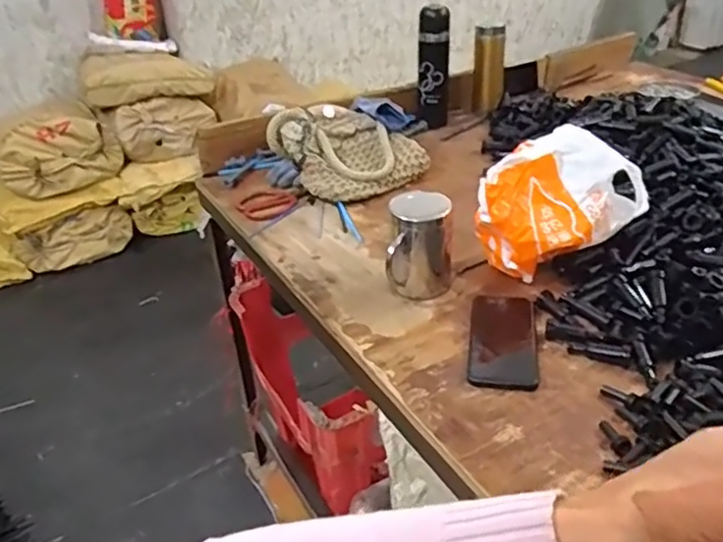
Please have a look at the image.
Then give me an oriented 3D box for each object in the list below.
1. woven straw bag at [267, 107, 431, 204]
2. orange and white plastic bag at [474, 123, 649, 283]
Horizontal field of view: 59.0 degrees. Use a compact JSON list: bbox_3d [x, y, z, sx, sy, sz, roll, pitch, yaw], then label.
[{"bbox_3d":[-0.019,-0.218,1.119,0.208,0.101,0.204,-27,40,-33],"label":"woven straw bag"},{"bbox_3d":[0.243,-0.077,0.816,0.203,0.163,0.104,-16,35,-19],"label":"orange and white plastic bag"}]

